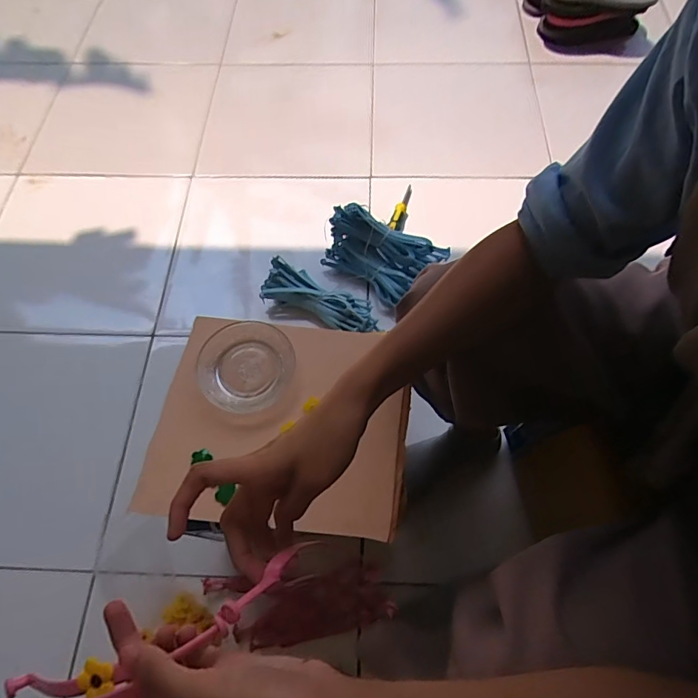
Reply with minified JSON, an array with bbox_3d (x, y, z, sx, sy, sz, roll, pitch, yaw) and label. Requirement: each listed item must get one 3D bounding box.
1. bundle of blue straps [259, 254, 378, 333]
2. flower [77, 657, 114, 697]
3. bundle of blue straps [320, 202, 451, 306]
[{"bbox_3d":[-0.048,-0.095,0.830,0.214,0.047,0.085,22,67,11],"label":"bundle of blue straps"},{"bbox_3d":[-0.140,0.184,0.258,0.021,0.004,0.018,18,65,8],"label":"flower"},{"bbox_3d":[0.061,-0.173,0.849,0.210,0.103,0.114,24,68,12],"label":"bundle of blue straps"}]

